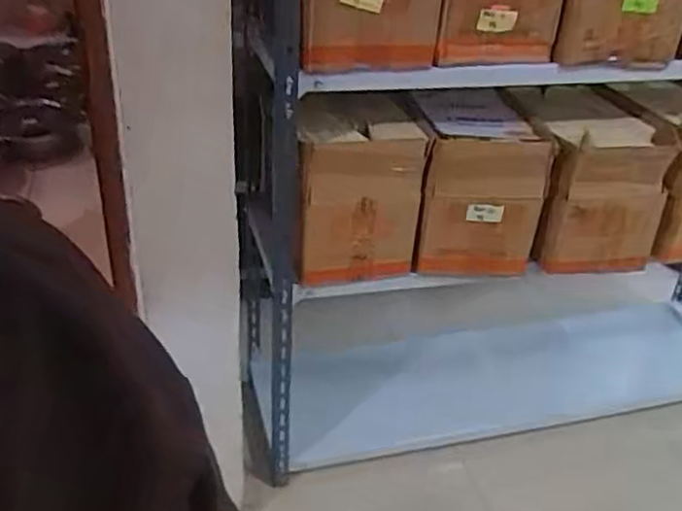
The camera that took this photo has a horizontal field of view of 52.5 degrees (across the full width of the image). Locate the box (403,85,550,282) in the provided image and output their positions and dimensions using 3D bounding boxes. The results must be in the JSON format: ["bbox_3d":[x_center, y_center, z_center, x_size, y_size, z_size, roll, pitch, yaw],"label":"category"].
[{"bbox_3d":[0.290,-0.173,1.597,0.247,0.304,0.410,1,33,-4],"label":"box"}]

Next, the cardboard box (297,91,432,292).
[{"bbox_3d":[0.036,-0.160,1.539,0.256,0.331,0.319,1,33,-4],"label":"cardboard box"}]

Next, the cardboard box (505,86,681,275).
[{"bbox_3d":[0.558,-0.189,1.641,0.263,0.309,0.392,1,33,-5],"label":"cardboard box"}]

